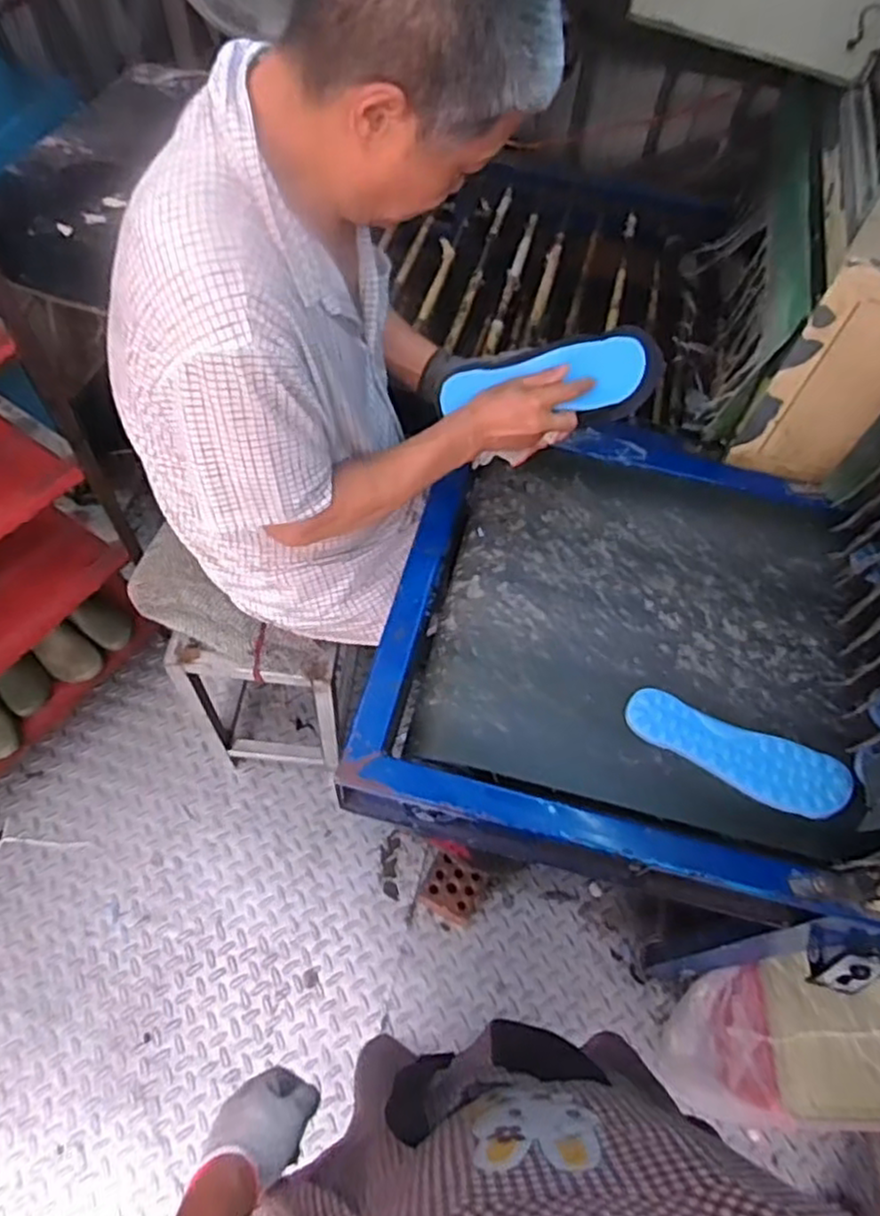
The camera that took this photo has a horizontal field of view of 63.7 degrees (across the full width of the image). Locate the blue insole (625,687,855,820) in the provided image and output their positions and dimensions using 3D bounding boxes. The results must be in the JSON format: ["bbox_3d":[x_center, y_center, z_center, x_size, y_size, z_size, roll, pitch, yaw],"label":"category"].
[{"bbox_3d":[0.347,0.173,0.827,0.261,0.019,0.085,19,61,7],"label":"blue insole"}]

